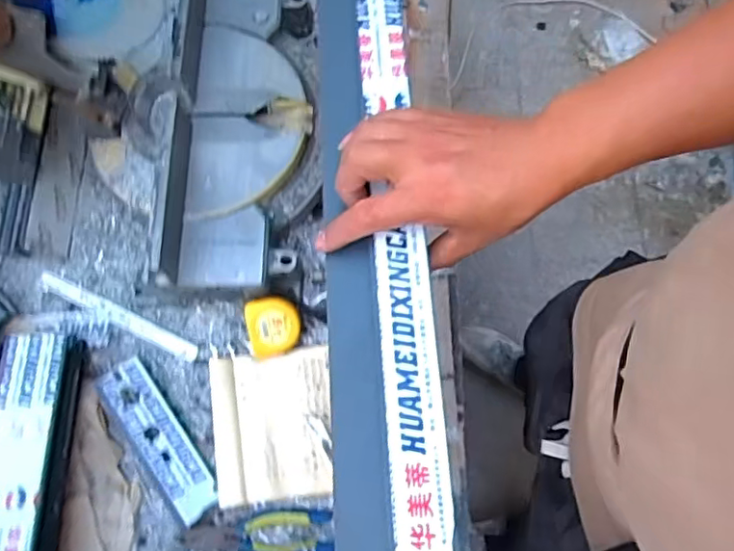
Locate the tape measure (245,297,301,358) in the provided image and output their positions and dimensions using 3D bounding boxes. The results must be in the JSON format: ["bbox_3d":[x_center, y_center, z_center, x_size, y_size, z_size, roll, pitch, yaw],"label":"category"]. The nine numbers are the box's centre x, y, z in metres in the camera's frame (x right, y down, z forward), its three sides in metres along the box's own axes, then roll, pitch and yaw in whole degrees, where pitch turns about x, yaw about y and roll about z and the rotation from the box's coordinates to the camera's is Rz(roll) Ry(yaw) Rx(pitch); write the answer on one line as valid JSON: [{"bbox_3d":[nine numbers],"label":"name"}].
[{"bbox_3d":[-0.118,0.062,0.738,0.069,0.043,0.070,-11,72,-1],"label":"tape measure"}]

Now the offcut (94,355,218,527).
[{"bbox_3d":[-0.258,0.200,0.721,0.059,0.026,0.208,-36,74,-9],"label":"offcut"}]

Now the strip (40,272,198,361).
[{"bbox_3d":[-0.332,0.054,0.780,0.236,0.004,0.023,25,77,5],"label":"strip"}]

